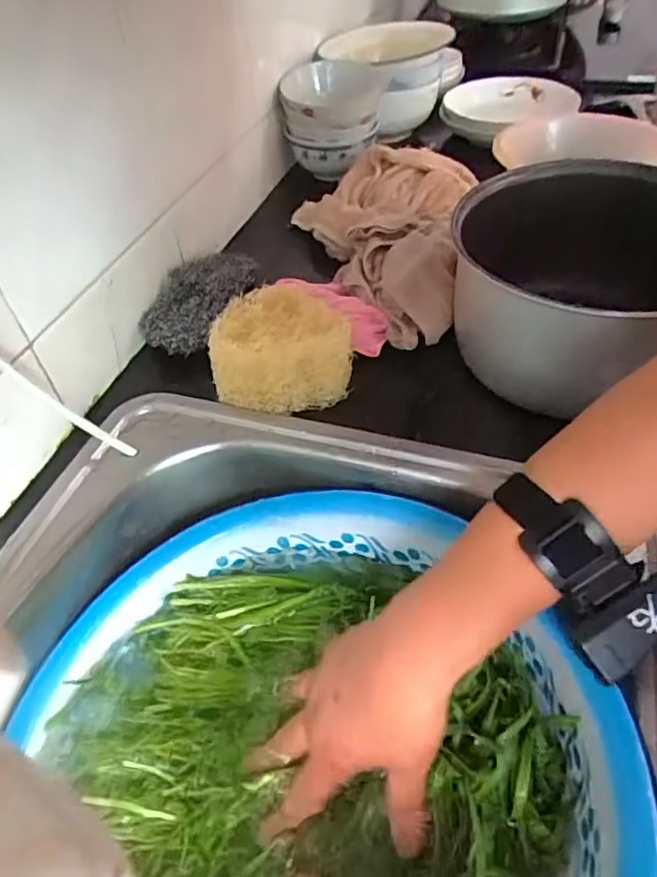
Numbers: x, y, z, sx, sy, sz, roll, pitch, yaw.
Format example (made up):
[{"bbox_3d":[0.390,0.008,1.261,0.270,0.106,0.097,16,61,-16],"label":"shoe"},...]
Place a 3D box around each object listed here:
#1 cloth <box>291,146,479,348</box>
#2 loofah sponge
[{"bbox_3d":[0.049,-0.198,0.553,0.167,0.059,0.265,2,48,7],"label":"cloth"},{"bbox_3d":[-0.038,-0.074,0.454,0.101,0.059,0.095,-7,47,-1],"label":"loofah sponge"}]

